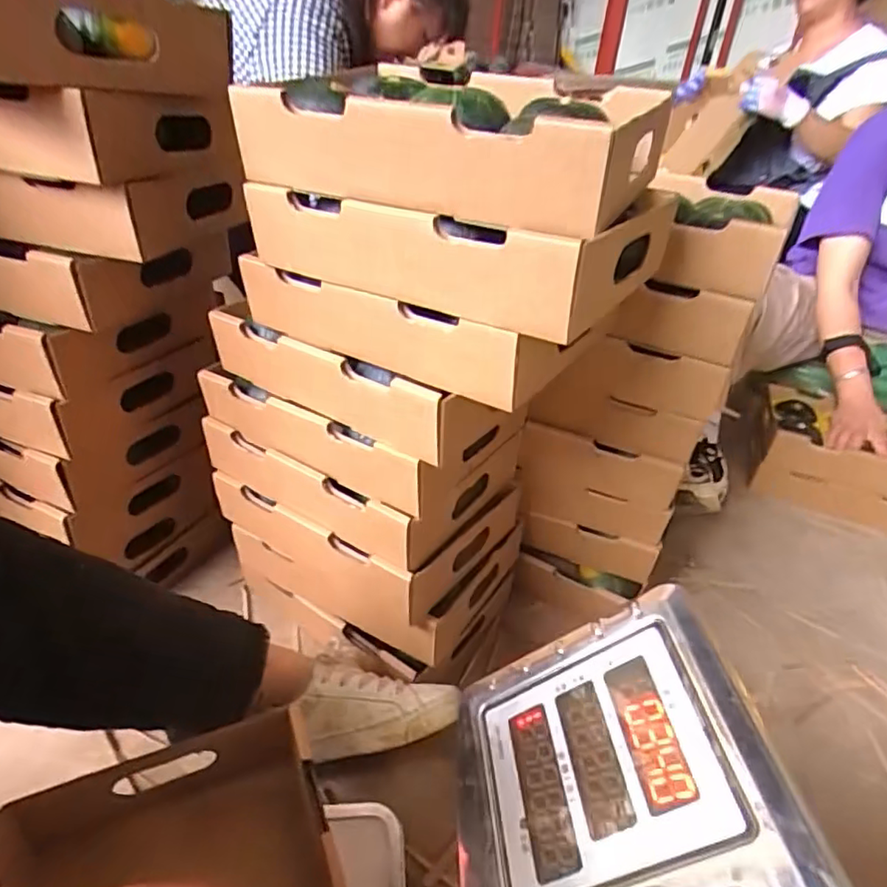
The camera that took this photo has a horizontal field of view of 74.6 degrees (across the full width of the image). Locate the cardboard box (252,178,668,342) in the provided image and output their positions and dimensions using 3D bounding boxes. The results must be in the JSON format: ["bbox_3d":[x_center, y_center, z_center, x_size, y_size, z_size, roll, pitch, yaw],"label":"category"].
[{"bbox_3d":[0.011,-0.181,0.499,0.295,0.070,0.196,23,39,22],"label":"cardboard box"}]

